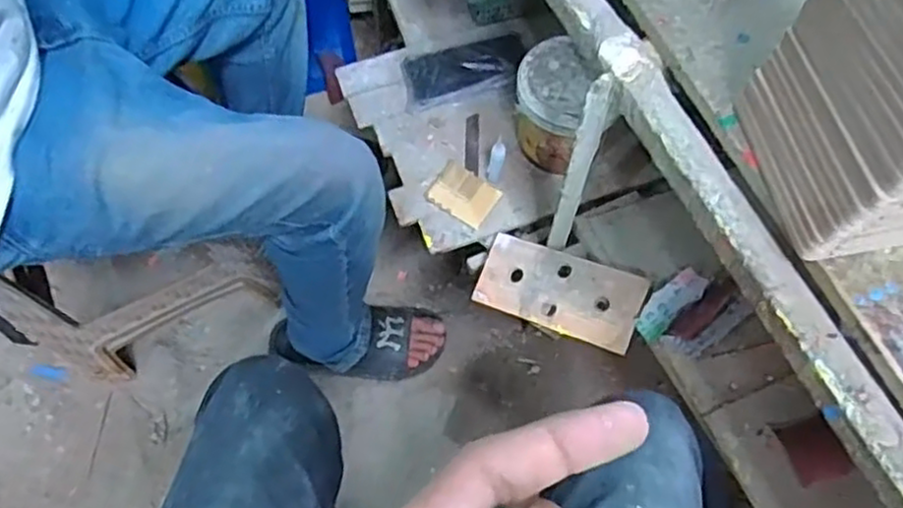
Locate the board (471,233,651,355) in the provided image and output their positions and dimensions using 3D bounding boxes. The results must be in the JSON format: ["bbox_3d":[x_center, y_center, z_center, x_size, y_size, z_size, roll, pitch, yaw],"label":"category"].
[{"bbox_3d":[0.124,0.043,0.822,0.190,0.011,0.089,19,86,24],"label":"board"}]

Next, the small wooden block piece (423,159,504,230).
[{"bbox_3d":[0.015,-0.076,0.888,0.080,0.009,0.063,33,69,13],"label":"small wooden block piece"}]

